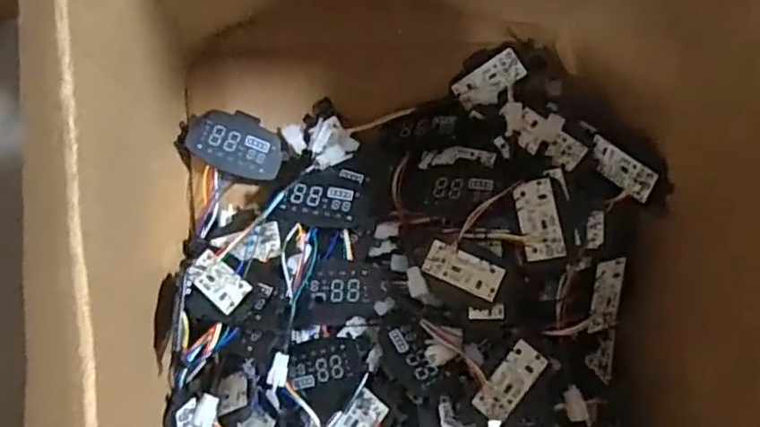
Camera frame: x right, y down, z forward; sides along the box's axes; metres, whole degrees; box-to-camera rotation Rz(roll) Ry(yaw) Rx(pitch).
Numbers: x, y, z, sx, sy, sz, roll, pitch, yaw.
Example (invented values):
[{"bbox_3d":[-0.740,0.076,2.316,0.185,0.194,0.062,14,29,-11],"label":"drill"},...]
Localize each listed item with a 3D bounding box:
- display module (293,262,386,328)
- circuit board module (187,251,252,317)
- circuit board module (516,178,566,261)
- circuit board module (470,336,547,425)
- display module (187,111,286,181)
[{"bbox_3d":[-0.041,0.087,0.686,0.091,0.016,0.070,6,91,-12],"label":"display module"},{"bbox_3d":[-0.168,0.069,0.663,0.078,0.008,0.039,32,71,32],"label":"circuit board module"},{"bbox_3d":[0.163,0.005,0.655,0.038,0.008,0.083,-9,77,4],"label":"circuit board module"},{"bbox_3d":[0.131,0.168,0.644,0.037,0.010,0.083,41,77,5],"label":"circuit board module"},{"bbox_3d":[-0.159,-0.078,0.716,0.101,0.010,0.066,18,82,-13],"label":"display module"}]

